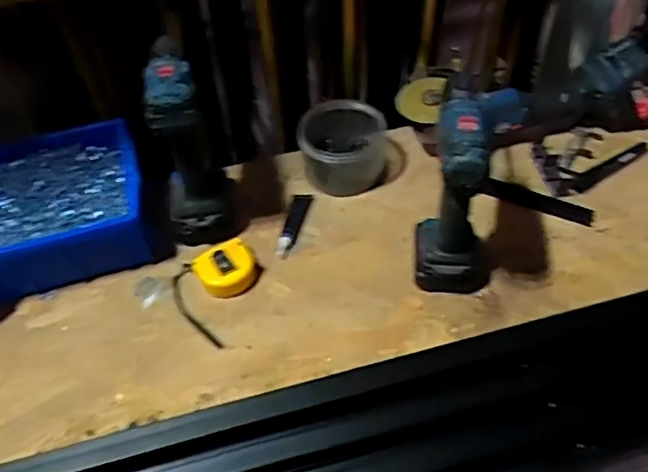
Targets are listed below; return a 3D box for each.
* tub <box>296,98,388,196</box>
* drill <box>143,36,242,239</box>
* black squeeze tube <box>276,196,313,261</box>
[{"bbox_3d":[0.030,-0.121,0.802,0.113,0.076,0.108,-1,49,1],"label":"tub"},{"bbox_3d":[-0.160,-0.106,0.702,0.082,0.221,0.142,-15,47,-9],"label":"drill"},{"bbox_3d":[-0.040,-0.019,0.754,0.027,0.012,0.107,9,47,14],"label":"black squeeze tube"}]

